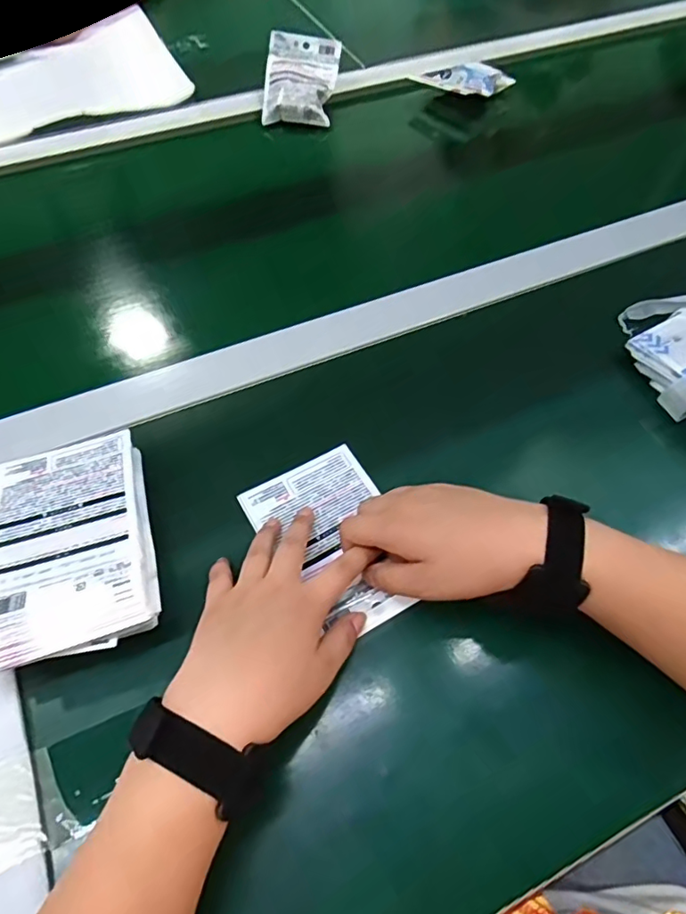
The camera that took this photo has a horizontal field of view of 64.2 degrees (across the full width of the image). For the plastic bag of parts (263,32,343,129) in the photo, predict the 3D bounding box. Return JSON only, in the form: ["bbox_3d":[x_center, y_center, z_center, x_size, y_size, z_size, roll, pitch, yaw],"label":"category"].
[{"bbox_3d":[-0.057,-0.520,0.754,0.096,0.025,0.138,4,77,1],"label":"plastic bag of parts"}]

